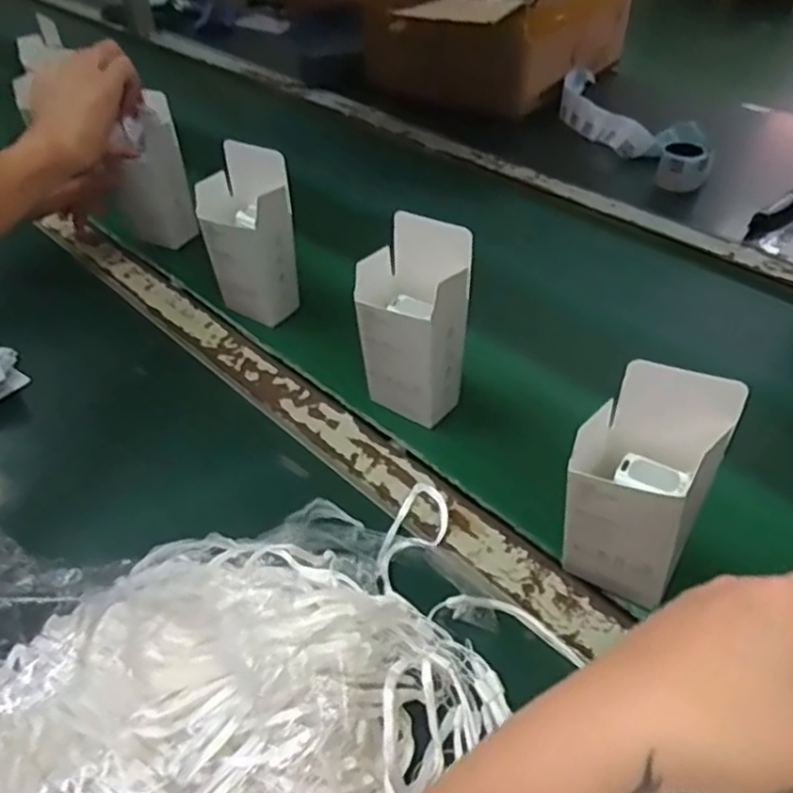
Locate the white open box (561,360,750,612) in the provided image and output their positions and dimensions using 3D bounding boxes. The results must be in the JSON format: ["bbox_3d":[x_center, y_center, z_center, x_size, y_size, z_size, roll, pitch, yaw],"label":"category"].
[{"bbox_3d":[0.138,0.052,0.411,0.067,0.146,0.047,22,47,25],"label":"white open box"}]

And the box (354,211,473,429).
[{"bbox_3d":[0.012,-0.054,0.536,0.066,0.146,0.047,26,49,29],"label":"box"}]

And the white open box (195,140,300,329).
[{"bbox_3d":[-0.133,-0.143,0.646,0.071,0.140,0.053,24,48,27],"label":"white open box"}]

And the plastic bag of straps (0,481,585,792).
[{"bbox_3d":[-0.120,0.141,0.382,0.330,0.068,0.232,-6,42,-3],"label":"plastic bag of straps"}]

